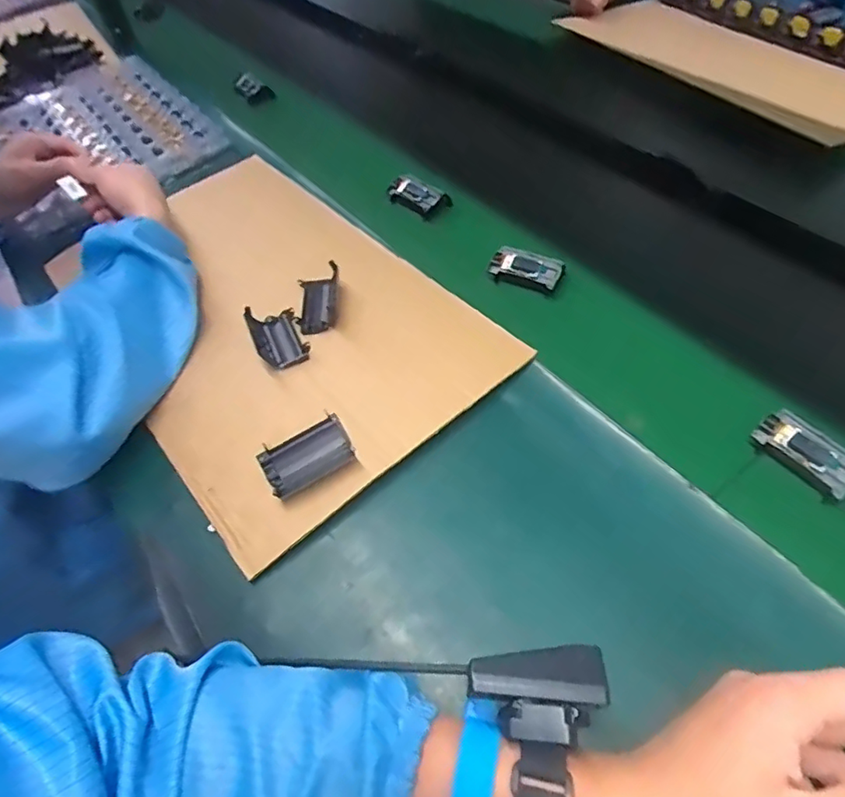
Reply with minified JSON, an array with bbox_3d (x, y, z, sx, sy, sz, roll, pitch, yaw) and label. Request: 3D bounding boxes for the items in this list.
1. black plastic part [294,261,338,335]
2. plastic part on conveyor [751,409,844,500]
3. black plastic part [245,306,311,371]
[{"bbox_3d":[-0.104,-0.099,0.554,0.038,0.019,0.071,-2,53,3],"label":"black plastic part"},{"bbox_3d":[0.284,0.040,0.416,0.035,0.013,0.070,-46,59,6],"label":"plastic part on conveyor"},{"bbox_3d":[-0.138,-0.059,0.541,0.044,0.022,0.075,-22,55,-12],"label":"black plastic part"}]

